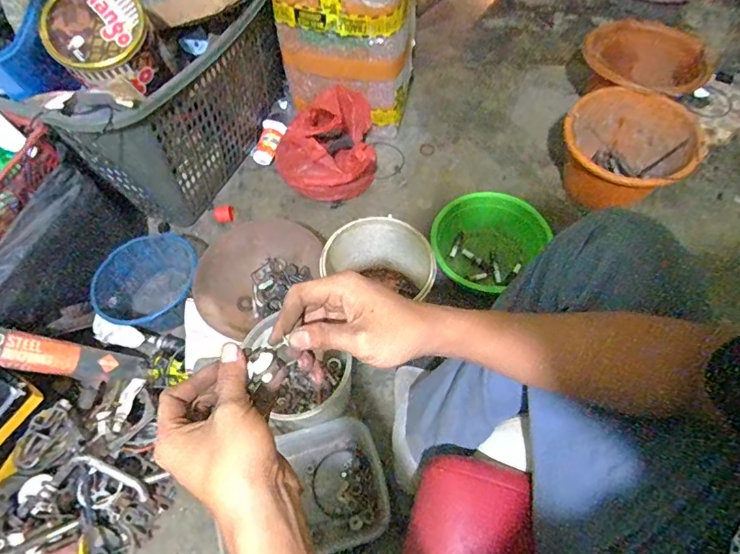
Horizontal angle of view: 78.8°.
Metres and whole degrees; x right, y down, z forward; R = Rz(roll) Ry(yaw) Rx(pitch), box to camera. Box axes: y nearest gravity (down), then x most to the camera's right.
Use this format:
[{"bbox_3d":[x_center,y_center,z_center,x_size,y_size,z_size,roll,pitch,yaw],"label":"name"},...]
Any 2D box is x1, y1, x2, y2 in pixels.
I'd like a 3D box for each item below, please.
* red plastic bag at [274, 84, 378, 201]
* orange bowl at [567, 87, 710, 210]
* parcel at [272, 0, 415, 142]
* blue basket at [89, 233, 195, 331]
[{"bbox_3d":[-0.100,-0.290,1.006,0.229,0.140,0.212,5,61,6],"label":"red plastic bag"},{"bbox_3d":[0.521,-0.241,0.943,0.239,0.169,0.251,-1,61,3],"label":"orange bowl"},{"bbox_3d":[-0.042,-0.488,0.991,0.265,0.362,0.145,13,62,11],"label":"parcel"},{"bbox_3d":[-0.424,0.023,0.887,0.184,0.116,0.178,-27,63,-12],"label":"blue basket"}]

